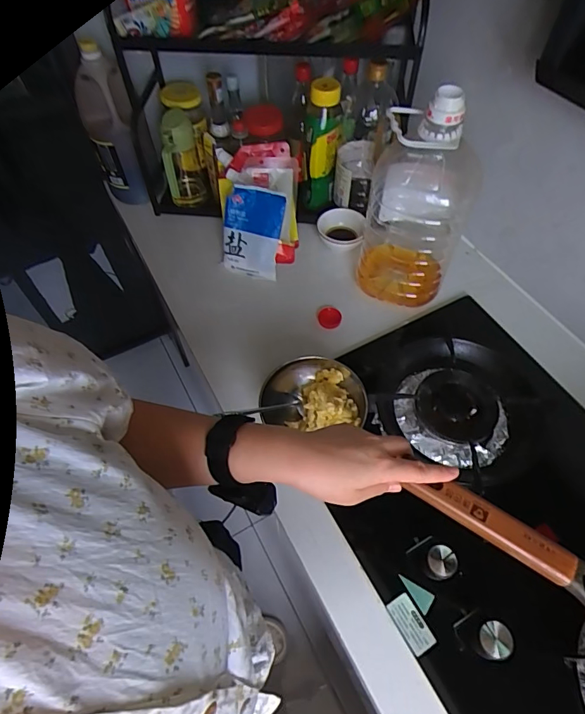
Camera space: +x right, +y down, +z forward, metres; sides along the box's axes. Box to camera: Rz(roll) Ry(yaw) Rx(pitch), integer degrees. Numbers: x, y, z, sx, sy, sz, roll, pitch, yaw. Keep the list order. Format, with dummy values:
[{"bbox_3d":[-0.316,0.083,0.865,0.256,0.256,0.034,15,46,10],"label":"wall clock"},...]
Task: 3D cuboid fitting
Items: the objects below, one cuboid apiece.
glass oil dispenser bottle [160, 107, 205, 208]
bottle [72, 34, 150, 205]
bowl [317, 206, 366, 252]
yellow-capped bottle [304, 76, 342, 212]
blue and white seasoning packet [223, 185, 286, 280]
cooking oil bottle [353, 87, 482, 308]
[{"bbox_3d":[-0.237,-0.415,0.943,0.078,0.180,0.100,-13,58,-8],"label":"glass oil dispenser bottle"},{"bbox_3d":[-0.362,-0.453,0.887,0.096,0.292,0.084,-21,59,-13],"label":"bottle"},{"bbox_3d":[0.099,-0.262,0.888,0.100,0.042,0.092,13,58,8],"label":"bowl"},{"bbox_3d":[0.059,-0.415,0.879,0.072,0.235,0.070,0,57,0],"label":"yellow-capped bottle"},{"bbox_3d":[-0.078,-0.237,0.837,0.117,0.161,0.020,18,22,17],"label":"blue and white seasoning packet"},{"bbox_3d":[0.198,-0.243,0.702,0.146,0.341,0.138,8,57,6],"label":"cooking oil bottle"}]

